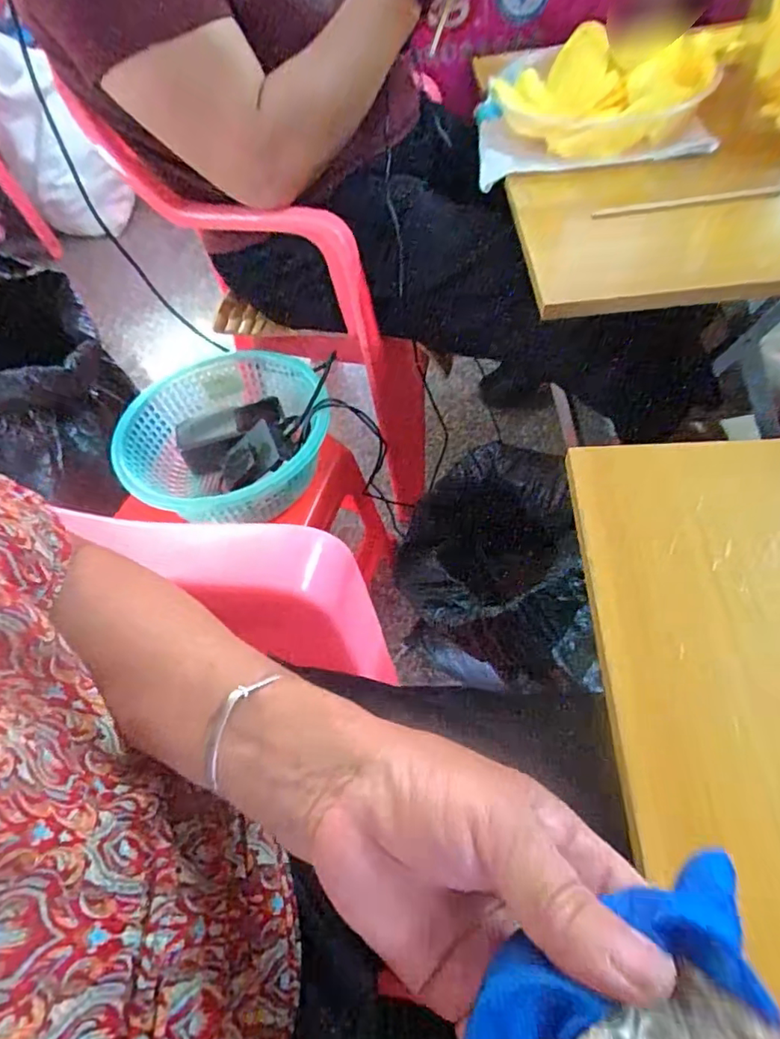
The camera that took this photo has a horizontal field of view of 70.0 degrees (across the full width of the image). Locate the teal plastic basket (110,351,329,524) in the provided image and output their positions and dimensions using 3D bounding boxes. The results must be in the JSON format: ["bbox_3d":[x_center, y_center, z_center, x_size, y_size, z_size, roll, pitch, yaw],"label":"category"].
[{"bbox_3d":[-0.191,-0.107,0.667,0.234,0.075,0.200,-6,54,1],"label":"teal plastic basket"}]

